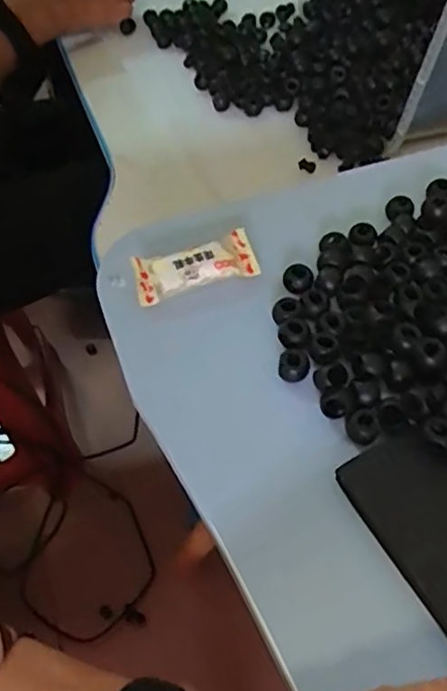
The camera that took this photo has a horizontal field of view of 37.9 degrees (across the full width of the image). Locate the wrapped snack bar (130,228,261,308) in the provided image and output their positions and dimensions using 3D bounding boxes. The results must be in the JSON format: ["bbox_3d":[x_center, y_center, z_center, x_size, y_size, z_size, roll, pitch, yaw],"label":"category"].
[{"bbox_3d":[-0.017,-0.048,0.394,0.074,0.016,0.031,-14,53,-9],"label":"wrapped snack bar"}]

